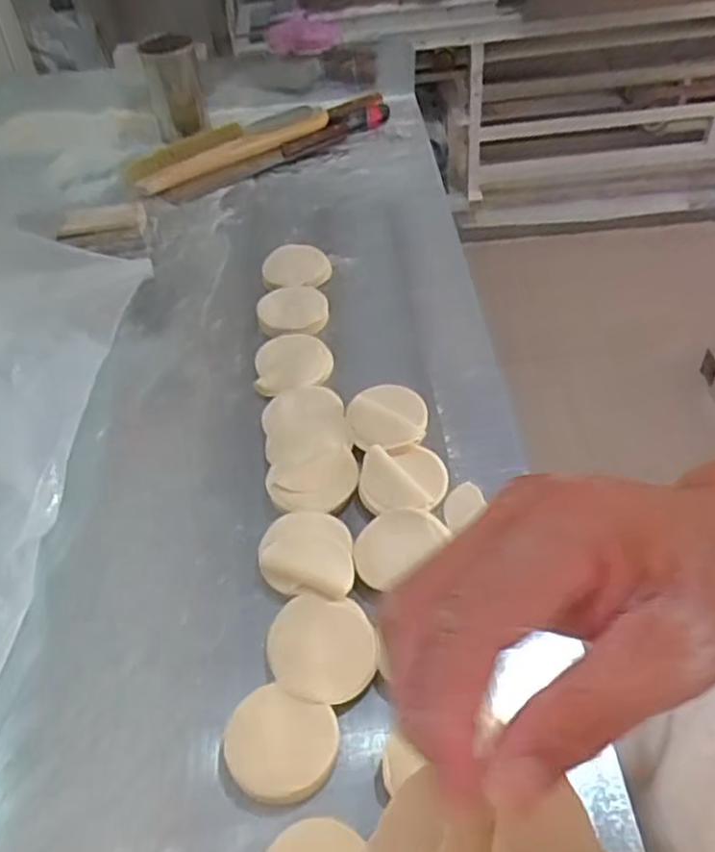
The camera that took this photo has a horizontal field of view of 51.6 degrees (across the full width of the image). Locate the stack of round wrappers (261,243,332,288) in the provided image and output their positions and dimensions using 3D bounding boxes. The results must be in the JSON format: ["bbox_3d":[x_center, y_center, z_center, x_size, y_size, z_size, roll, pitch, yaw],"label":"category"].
[{"bbox_3d":[-0.080,-0.216,0.998,0.084,0.010,0.101,21,46,7],"label":"stack of round wrappers"}]

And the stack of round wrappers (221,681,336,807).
[{"bbox_3d":[-0.061,0.248,0.575,0.087,0.017,0.077,13,51,16],"label":"stack of round wrappers"}]

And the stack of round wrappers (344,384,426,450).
[{"bbox_3d":[0.032,-0.011,0.798,0.083,0.020,0.099,-2,49,3],"label":"stack of round wrappers"}]

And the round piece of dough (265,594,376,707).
[{"bbox_3d":[-0.030,0.186,0.623,0.087,0.014,0.092,-3,49,3],"label":"round piece of dough"}]

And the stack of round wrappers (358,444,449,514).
[{"bbox_3d":[0.045,0.053,0.737,0.087,0.014,0.081,-8,49,-1],"label":"stack of round wrappers"}]

